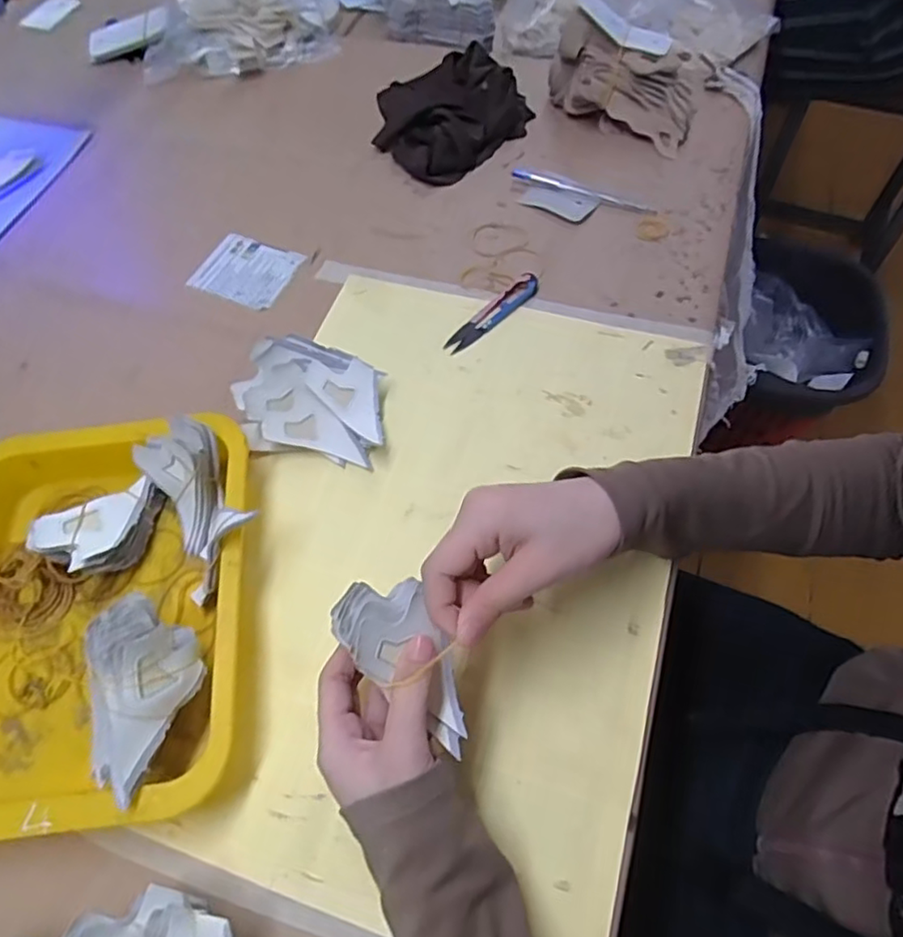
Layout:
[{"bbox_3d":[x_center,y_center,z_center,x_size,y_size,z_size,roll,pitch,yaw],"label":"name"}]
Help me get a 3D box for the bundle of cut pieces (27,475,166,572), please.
[{"bbox_3d":[-0.238,0.039,0.438,0.084,0.044,0.057,-36,66,-16],"label":"bundle of cut pieces"}]

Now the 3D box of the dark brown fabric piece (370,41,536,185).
[{"bbox_3d":[-0.005,-0.383,0.679,0.164,0.038,0.141,-38,66,-17],"label":"dark brown fabric piece"}]

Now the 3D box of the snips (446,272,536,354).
[{"bbox_3d":[0.036,-0.132,0.541,0.099,0.015,0.022,-40,67,-18],"label":"snips"}]

